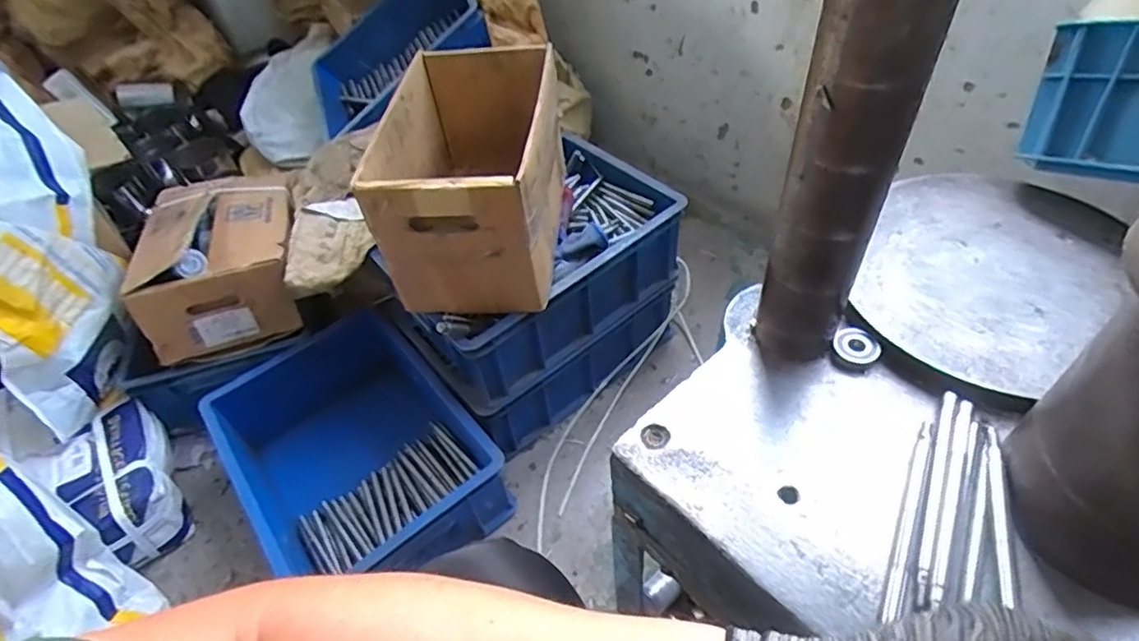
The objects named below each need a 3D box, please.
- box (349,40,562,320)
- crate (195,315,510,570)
[{"bbox_3d":[-0.117,-0.189,0.811,0.195,0.193,0.305,1,49,7],"label":"box"},{"bbox_3d":[-0.320,0.203,0.908,0.323,0.142,0.407,-35,54,-23],"label":"crate"}]

